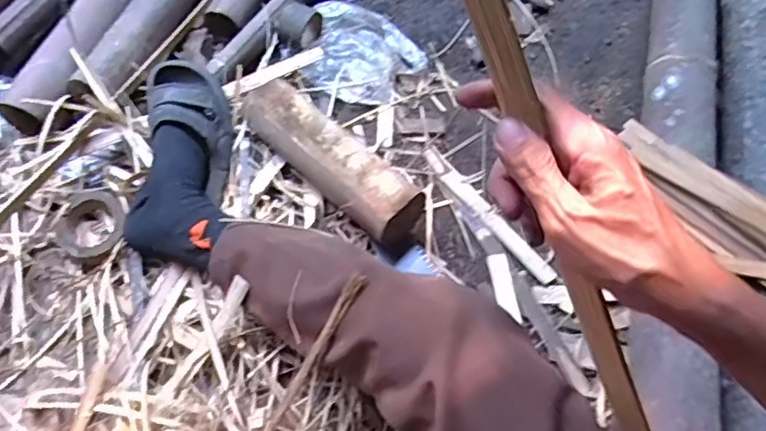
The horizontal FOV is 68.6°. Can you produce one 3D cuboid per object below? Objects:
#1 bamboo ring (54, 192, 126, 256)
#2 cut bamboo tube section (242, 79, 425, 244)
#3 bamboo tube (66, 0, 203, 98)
[{"bbox_3d":[-0.377,0.010,0.729,0.086,0.026,0.085,-1,62,1],"label":"bamboo ring"},{"bbox_3d":[-0.072,-0.081,0.756,0.090,0.077,0.291,-40,68,-18],"label":"cut bamboo tube section"},{"bbox_3d":[-0.351,-0.320,0.880,0.084,0.065,0.421,13,63,9],"label":"bamboo tube"}]

